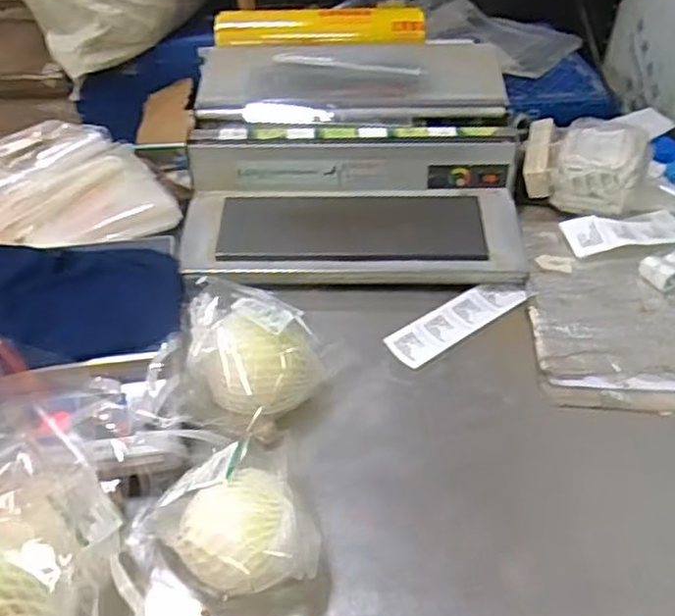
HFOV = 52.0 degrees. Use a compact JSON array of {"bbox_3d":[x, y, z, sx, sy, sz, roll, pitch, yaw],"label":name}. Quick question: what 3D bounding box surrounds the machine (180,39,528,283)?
[{"bbox_3d":[0.022,-0.241,1.075,0.475,0.161,0.469,-1,44,-1],"label":"machine"}]

